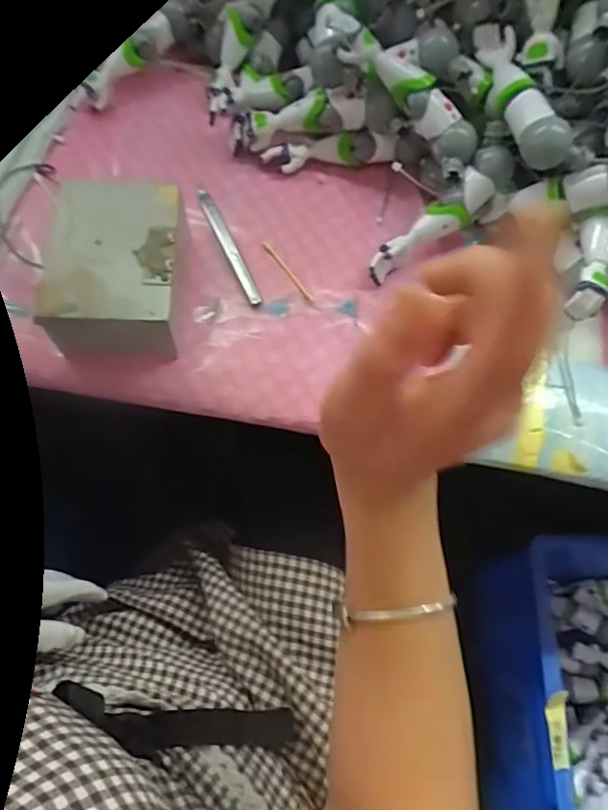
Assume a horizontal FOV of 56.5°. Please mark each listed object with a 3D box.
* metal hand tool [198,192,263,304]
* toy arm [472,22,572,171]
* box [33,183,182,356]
[{"bbox_3d":[-0.064,-0.135,0.480,0.012,0.012,0.119,-23,70,-10],"label":"metal hand tool"},{"bbox_3d":[0.173,-0.256,0.460,0.034,0.041,0.144,-10,68,-5],"label":"toy arm"},{"bbox_3d":[-0.141,-0.102,0.441,0.099,0.065,0.138,2,67,-1],"label":"box"}]

